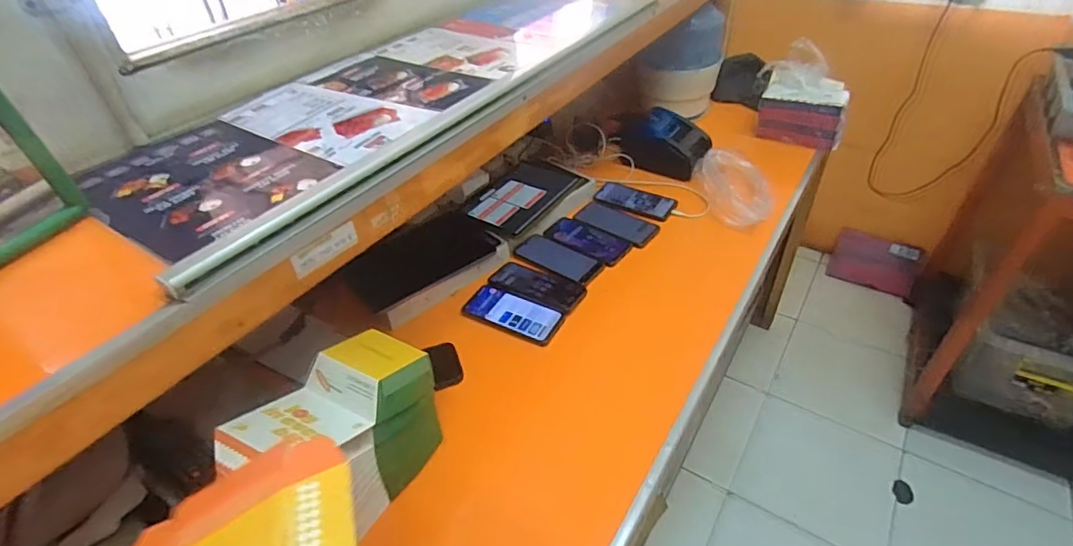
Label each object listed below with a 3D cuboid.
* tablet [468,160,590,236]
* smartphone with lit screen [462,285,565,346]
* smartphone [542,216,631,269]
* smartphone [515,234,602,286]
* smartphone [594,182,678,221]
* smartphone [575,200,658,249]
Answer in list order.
[{"bbox_3d":[-0.018,-0.162,1.101,0.140,0.009,0.228,33,58,18],"label":"tablet"},{"bbox_3d":[-0.040,0.069,0.906,0.168,0.007,0.078,19,51,18],"label":"smartphone with lit screen"},{"bbox_3d":[0.104,-0.066,1.057,0.169,0.011,0.078,27,55,26],"label":"smartphone"},{"bbox_3d":[0.045,-0.029,1.013,0.169,0.014,0.084,19,45,25],"label":"smartphone"},{"bbox_3d":[0.213,-0.159,1.138,0.171,0.013,0.085,21,46,26],"label":"smartphone"},{"bbox_3d":[0.164,-0.101,1.077,0.166,0.016,0.076,24,47,29],"label":"smartphone"}]

